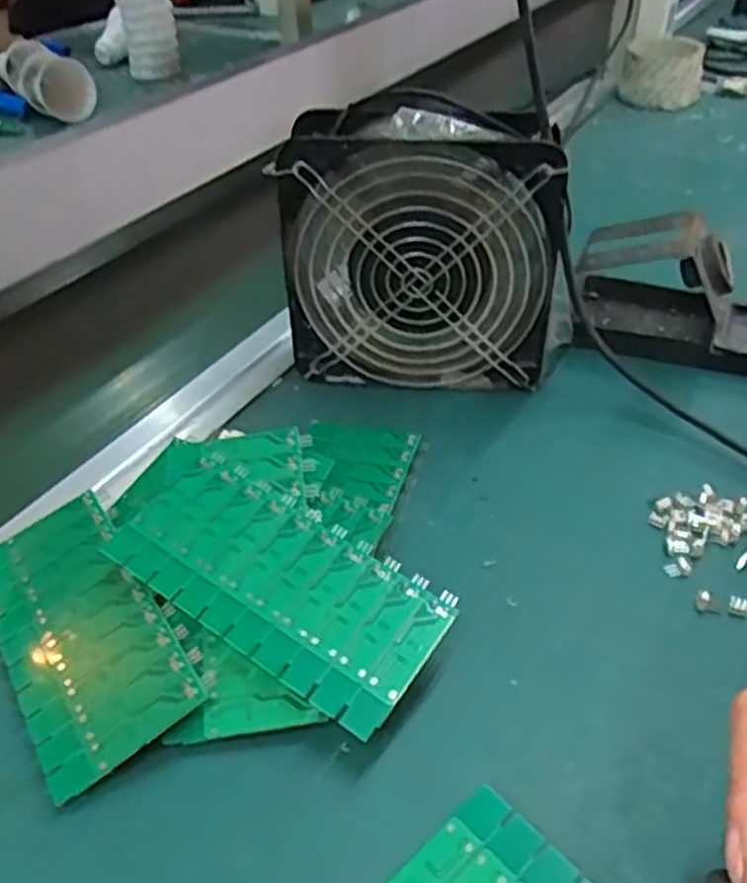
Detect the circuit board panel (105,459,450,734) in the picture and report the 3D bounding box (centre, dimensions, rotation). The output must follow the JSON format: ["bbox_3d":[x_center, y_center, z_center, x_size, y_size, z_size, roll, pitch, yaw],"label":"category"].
[{"bbox_3d":[-0.041,0.056,0.325,0.138,0.004,0.064,27,57,20],"label":"circuit board panel"}]

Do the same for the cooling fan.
[{"bbox_3d":[0.031,-0.106,0.452,0.154,0.151,0.059,5,39,9],"label":"cooling fan"}]

